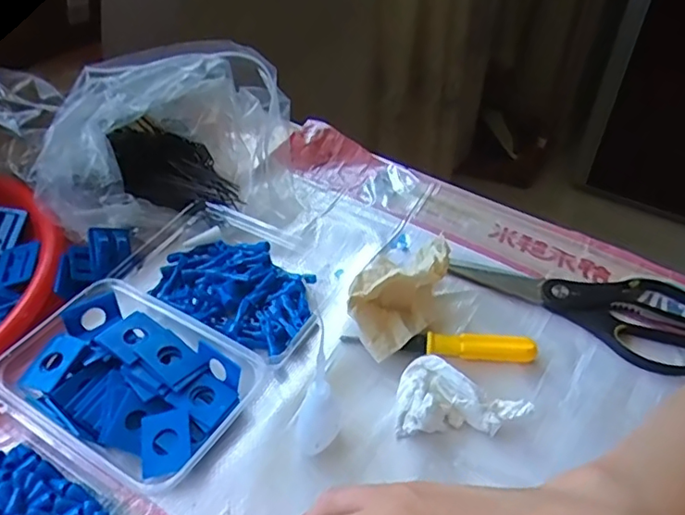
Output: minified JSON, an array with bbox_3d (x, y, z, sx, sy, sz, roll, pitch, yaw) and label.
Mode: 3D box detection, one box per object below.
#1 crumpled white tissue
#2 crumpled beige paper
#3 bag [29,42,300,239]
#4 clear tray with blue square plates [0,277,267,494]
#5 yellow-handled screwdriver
[{"bbox_3d":[0.081,0.096,0.390,0.084,0.027,0.053,2,44,2],"label":"crumpled white tissue"},{"bbox_3d":[0.042,0.025,0.444,0.065,0.053,0.116,17,47,17],"label":"crumpled beige paper"},{"bbox_3d":[-0.160,-0.116,0.541,0.208,0.117,0.157,-4,44,-4],"label":"bag"},{"bbox_3d":[-0.149,0.085,0.394,0.152,0.036,0.108,23,49,22],"label":"clear tray with blue square plates"},{"bbox_3d":[0.073,0.067,0.426,0.142,0.017,0.017,3,44,4],"label":"yellow-handled screwdriver"}]

